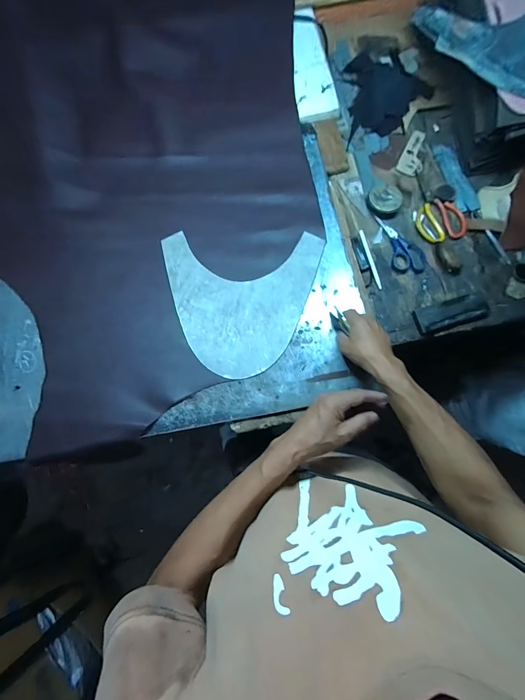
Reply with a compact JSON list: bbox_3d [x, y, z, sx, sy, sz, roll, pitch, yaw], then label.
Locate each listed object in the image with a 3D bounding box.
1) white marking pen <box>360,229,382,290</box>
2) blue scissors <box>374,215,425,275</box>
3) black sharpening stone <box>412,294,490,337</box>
[{"bbox_3d":[0.235,-0.200,0.673,0.010,0.005,0.144,-12,75,-2],"label":"white marking pen"},{"bbox_3d":[0.303,-0.237,0.678,0.069,0.009,0.157,-18,76,-4],"label":"blue scissors"},{"bbox_3d":[0.391,-0.075,0.633,0.157,0.016,0.057,-17,76,-3],"label":"black sharpening stone"}]

